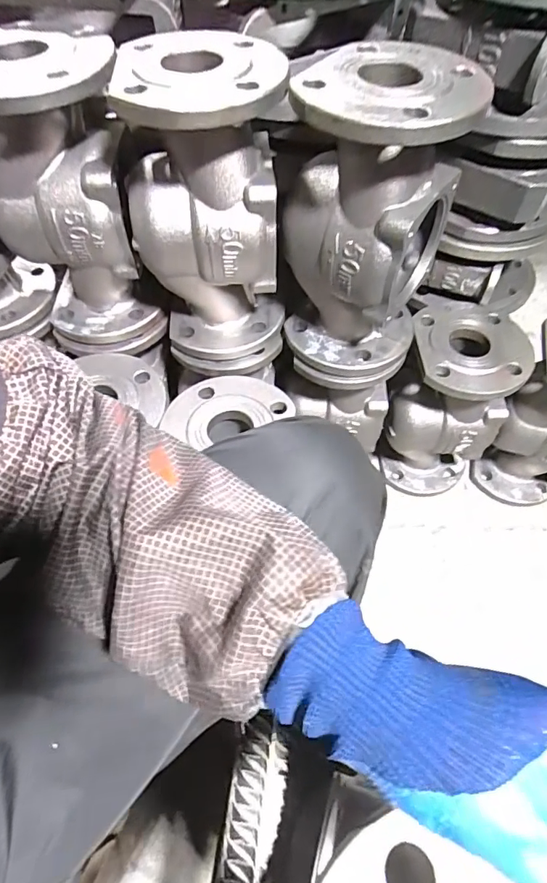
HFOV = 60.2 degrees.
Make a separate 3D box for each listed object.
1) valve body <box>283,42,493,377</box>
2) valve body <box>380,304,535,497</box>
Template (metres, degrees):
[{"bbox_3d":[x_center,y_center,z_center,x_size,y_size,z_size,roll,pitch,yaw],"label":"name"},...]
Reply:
[{"bbox_3d":[0.090,-0.204,0.475,0.151,0.270,0.132,16,59,10],"label":"valve body"},{"bbox_3d":[0.250,-0.049,0.700,0.152,0.269,0.144,13,59,8],"label":"valve body"}]

